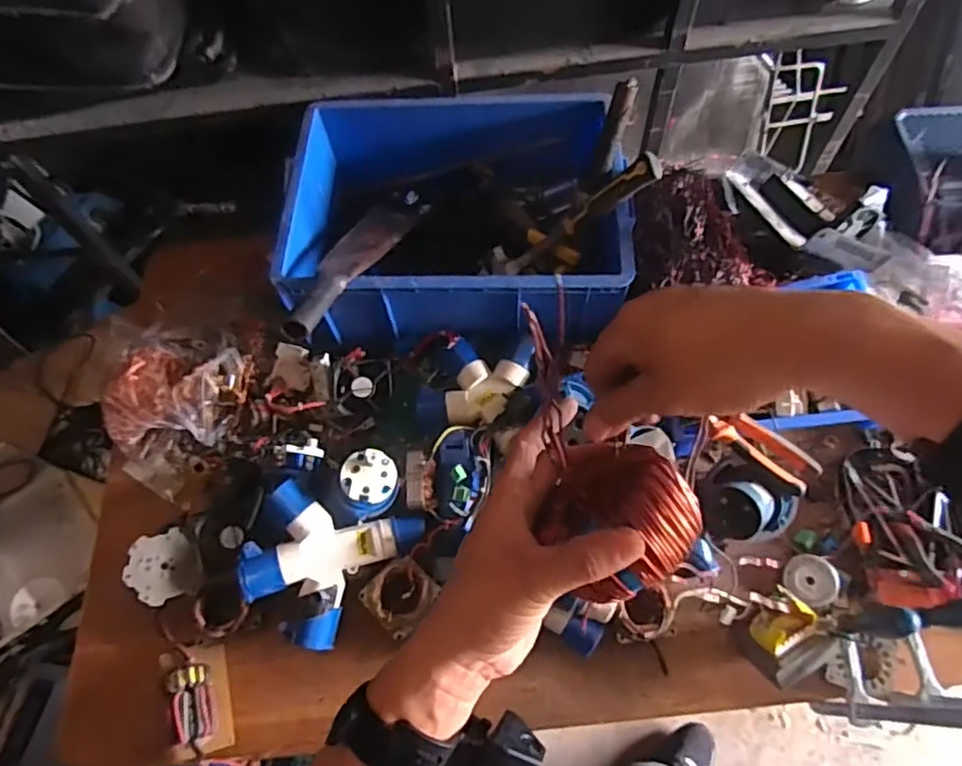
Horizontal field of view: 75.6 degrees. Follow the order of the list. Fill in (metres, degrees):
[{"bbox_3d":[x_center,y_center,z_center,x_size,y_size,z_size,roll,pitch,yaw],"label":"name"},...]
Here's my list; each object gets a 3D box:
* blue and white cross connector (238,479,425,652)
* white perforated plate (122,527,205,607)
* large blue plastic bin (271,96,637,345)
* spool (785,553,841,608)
[{"bbox_3d":[-0.208,0.214,0.786,0.161,0.070,0.176,40,76,-4],"label":"blue and white cross connector"},{"bbox_3d":[-0.392,0.227,0.769,0.086,0.013,0.082,22,53,-34],"label":"white perforated plate"},{"bbox_3d":[-0.032,-0.253,0.965,0.474,0.200,0.407,-1,63,2],"label":"large blue plastic bin"},{"bbox_3d":[0.423,0.252,0.792,0.060,0.022,0.065,-1,63,2],"label":"spool"}]

